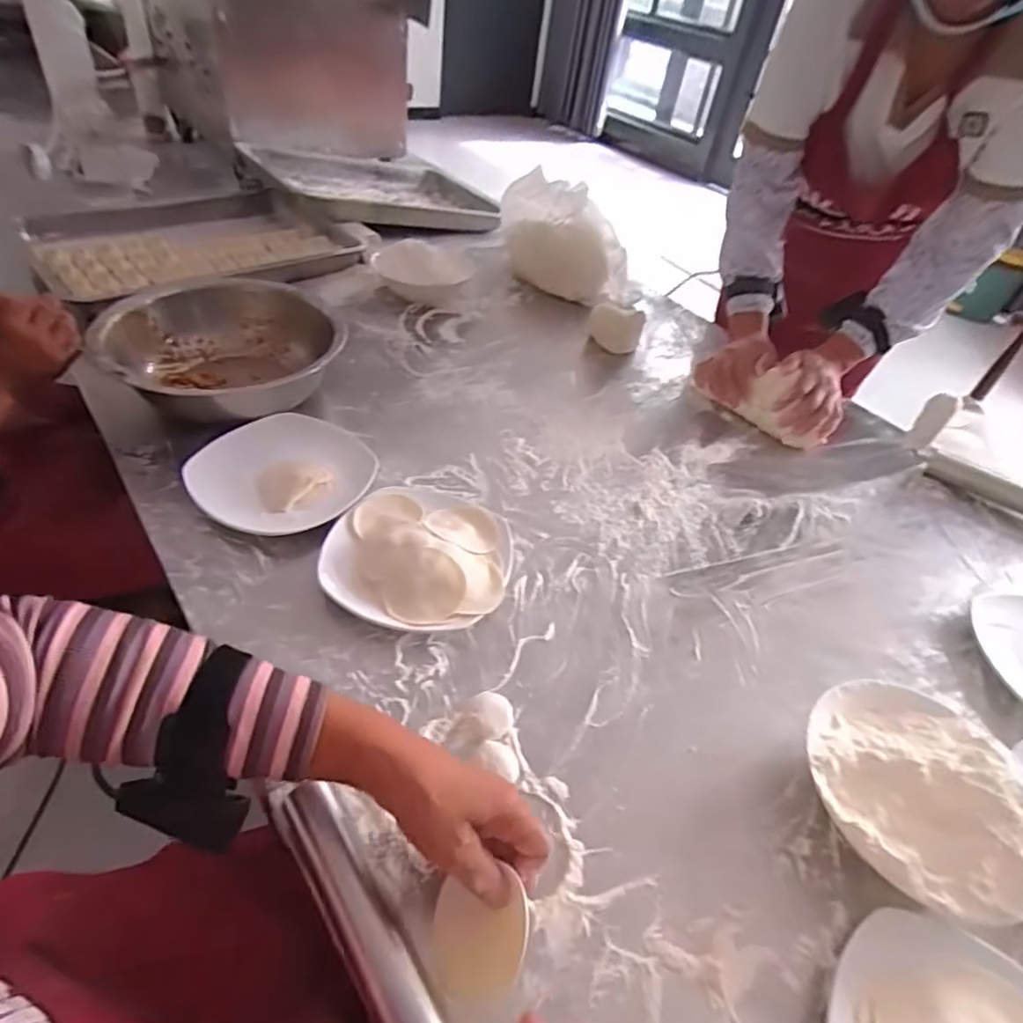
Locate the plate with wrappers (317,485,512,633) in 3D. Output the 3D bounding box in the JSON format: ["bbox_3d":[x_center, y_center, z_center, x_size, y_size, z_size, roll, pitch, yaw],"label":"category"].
[{"bbox_3d":[-0.094,0.038,0.610,0.178,0.042,0.182,4,45,-4],"label":"plate with wrappers"}]

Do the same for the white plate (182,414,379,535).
[{"bbox_3d":[-0.241,-0.046,0.663,0.158,0.027,0.176,29,49,20],"label":"white plate"}]

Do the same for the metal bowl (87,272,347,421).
[{"bbox_3d":[-0.361,-0.202,0.774,0.257,0.084,0.283,-14,49,-20],"label":"metal bowl"}]

